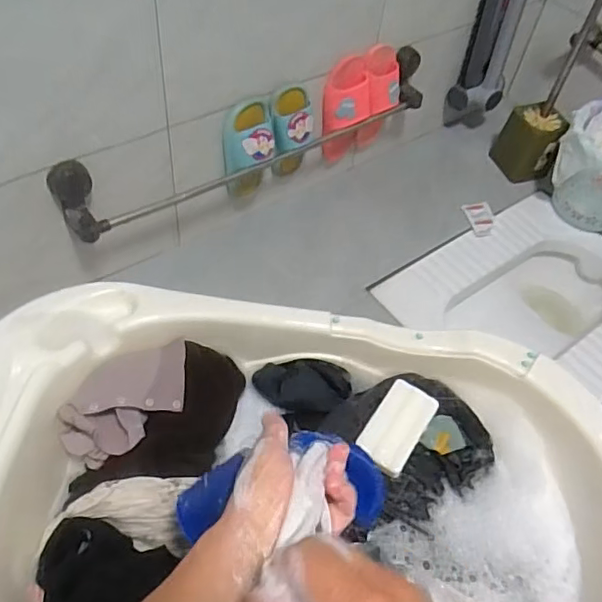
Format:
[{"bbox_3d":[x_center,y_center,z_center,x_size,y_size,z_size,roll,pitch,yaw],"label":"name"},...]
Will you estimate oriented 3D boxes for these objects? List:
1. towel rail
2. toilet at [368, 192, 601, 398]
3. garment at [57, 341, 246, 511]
[{"bbox_3d":[-0.047,-0.306,1.047,0.804,0.137,0.072,-28,60,-26],"label":"towel rail"},{"bbox_3d":[0.478,0.045,1.224,0.552,0.171,0.437,-29,60,-26],"label":"toilet"},{"bbox_3d":[-0.189,0.146,0.739,0.226,0.078,0.174,-1,52,-8],"label":"garment"}]

